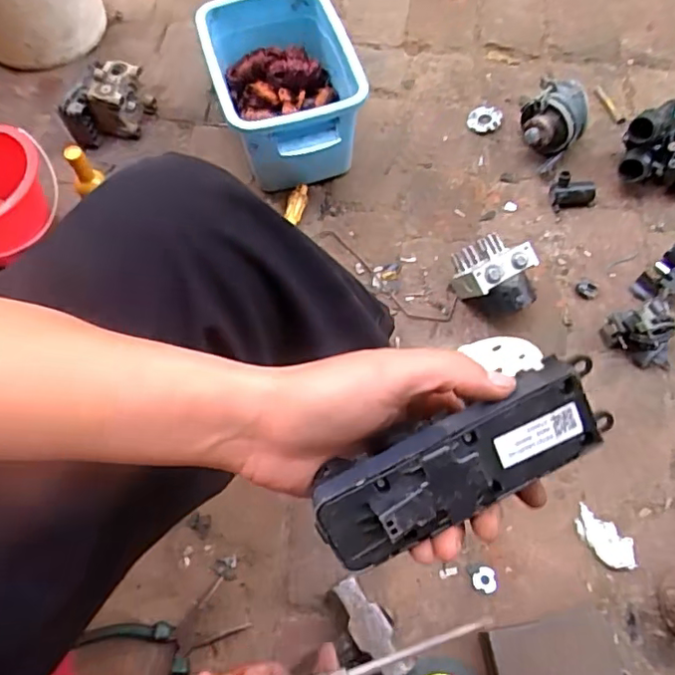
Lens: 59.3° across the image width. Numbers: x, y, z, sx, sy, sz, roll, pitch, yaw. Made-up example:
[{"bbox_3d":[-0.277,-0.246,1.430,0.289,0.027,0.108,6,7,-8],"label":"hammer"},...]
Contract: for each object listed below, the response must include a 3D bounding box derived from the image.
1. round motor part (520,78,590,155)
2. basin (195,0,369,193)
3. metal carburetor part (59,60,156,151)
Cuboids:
[{"bbox_3d":[0.324,-0.326,0.887,0.090,0.081,0.093,-1,65,1],"label":"round motor part"},{"bbox_3d":[-0.078,-0.366,0.883,0.200,0.136,0.294,-14,65,-5],"label":"basin"},{"bbox_3d":[-0.362,-0.364,0.938,0.096,0.078,0.124,14,66,8],"label":"metal carburetor part"}]

